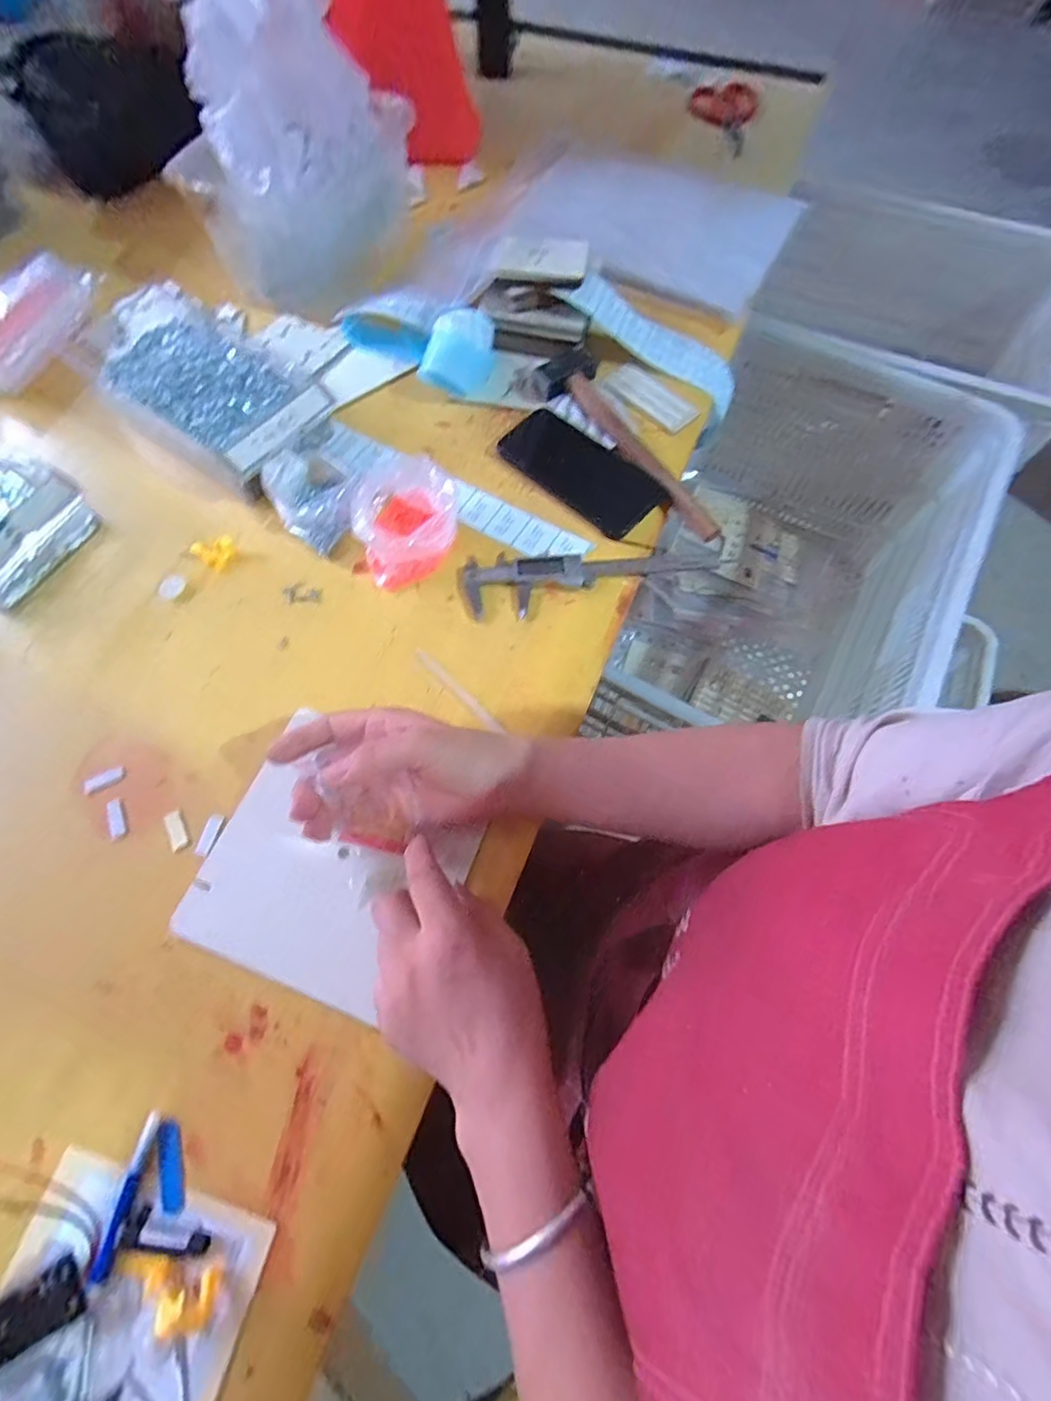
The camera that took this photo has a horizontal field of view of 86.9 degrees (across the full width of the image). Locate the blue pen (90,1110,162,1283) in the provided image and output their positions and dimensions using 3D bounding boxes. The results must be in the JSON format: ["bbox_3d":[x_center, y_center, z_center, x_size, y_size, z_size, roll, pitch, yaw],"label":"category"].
[{"bbox_3d":[-0.233,0.287,0.324,0.011,0.006,0.077,6,67,2],"label":"blue pen"}]

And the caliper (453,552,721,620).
[{"bbox_3d":[0.059,-0.118,0.499,0.235,0.012,0.060,-11,68,-6],"label":"caliper"}]

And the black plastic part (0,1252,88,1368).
[{"bbox_3d":[-0.272,0.336,0.299,0.059,0.008,0.031,-34,72,-14],"label":"black plastic part"}]

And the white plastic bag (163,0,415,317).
[{"bbox_3d":[-0.237,-0.589,0.569,0.172,0.249,0.201,12,67,4],"label":"white plastic bag"}]

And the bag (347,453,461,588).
[{"bbox_3d":[-0.104,-0.159,0.493,0.084,0.051,0.103,-2,67,-2],"label":"bag"}]

